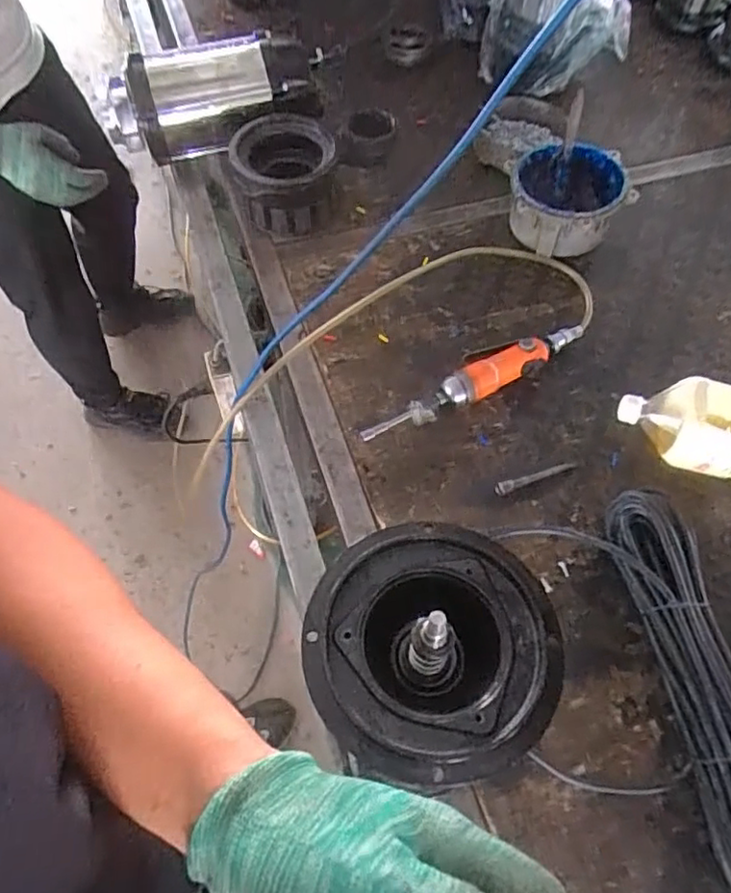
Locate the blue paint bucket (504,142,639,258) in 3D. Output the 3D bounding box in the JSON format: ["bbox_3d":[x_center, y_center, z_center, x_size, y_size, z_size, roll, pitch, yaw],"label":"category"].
[{"bbox_3d":[0.272,-0.335,0.855,0.151,0.088,0.141,1,61,-1],"label":"blue paint bucket"}]

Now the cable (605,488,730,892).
[{"bbox_3d":[0.305,0.210,0.566,0.086,0.061,0.373,-7,61,-5],"label":"cable"}]

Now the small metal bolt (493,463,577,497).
[{"bbox_3d":[0.189,0.033,0.691,0.101,0.010,0.013,-20,63,-12],"label":"small metal bolt"}]

